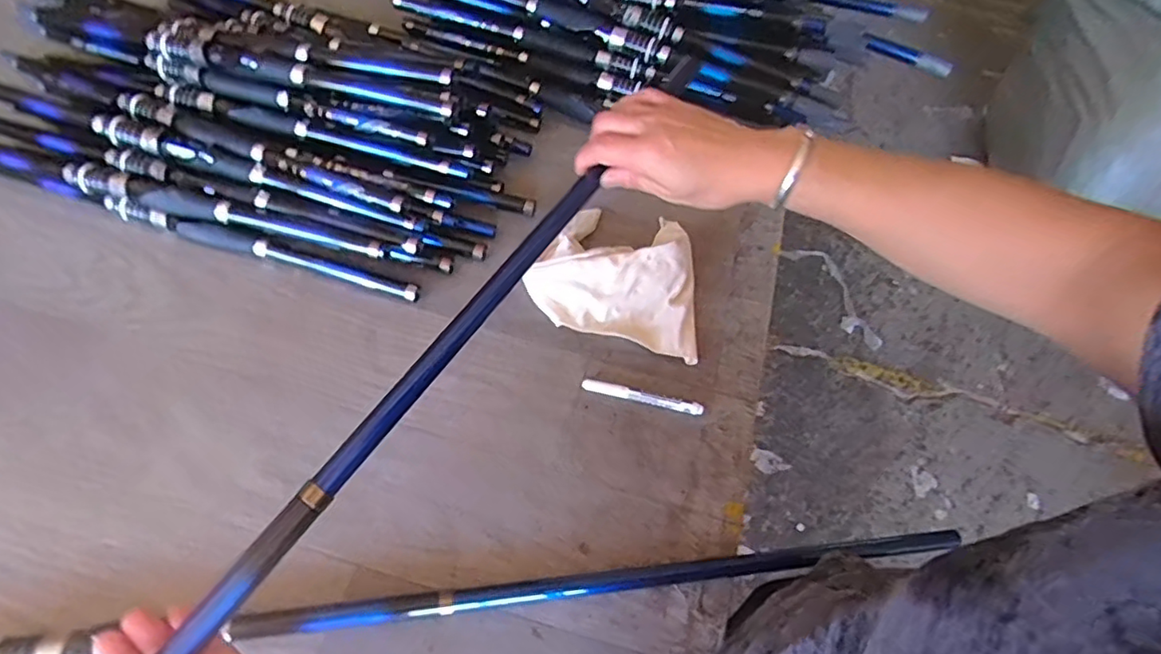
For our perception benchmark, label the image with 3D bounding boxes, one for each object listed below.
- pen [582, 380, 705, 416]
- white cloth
[{"bbox_3d":[0.063,0.071,0.607,0.121,0.011,0.011,13,61,2],"label":"pen"},{"bbox_3d":[0.045,-0.070,0.663,0.202,0.046,0.170,17,61,4],"label":"white cloth"}]

